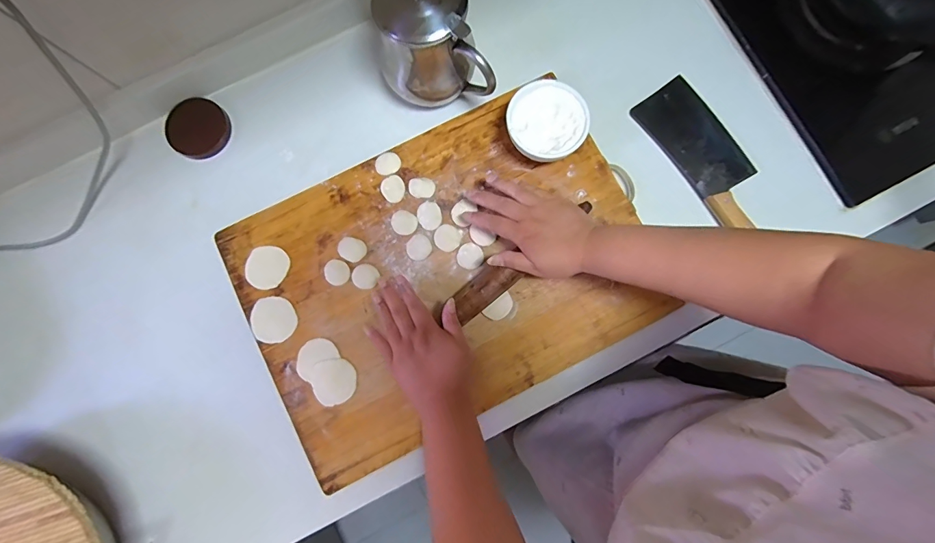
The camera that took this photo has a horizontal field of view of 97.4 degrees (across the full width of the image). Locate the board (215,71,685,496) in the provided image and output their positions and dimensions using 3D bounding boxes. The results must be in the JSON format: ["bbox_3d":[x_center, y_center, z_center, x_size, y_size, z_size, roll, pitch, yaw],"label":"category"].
[{"bbox_3d":[-0.027,-0.002,0.525,0.483,0.046,0.348,-27,80,-7],"label":"board"}]

